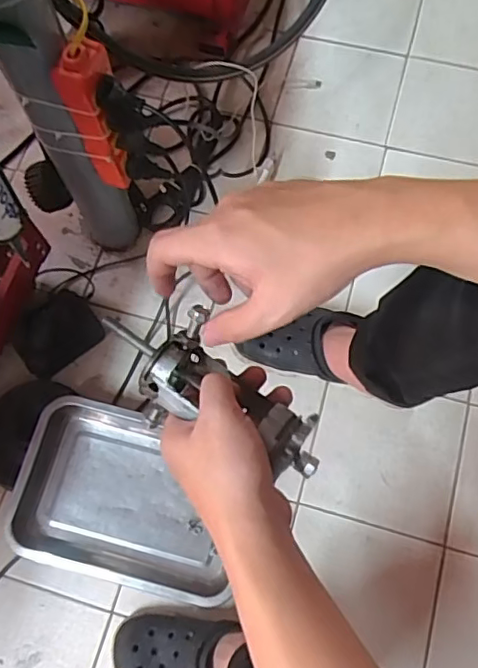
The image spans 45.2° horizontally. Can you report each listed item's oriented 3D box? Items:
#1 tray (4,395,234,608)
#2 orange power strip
[{"bbox_3d":[-0.158,0.216,0.779,0.270,0.060,0.211,13,72,7],"label":"tray"},{"bbox_3d":[-0.159,-0.246,0.661,0.045,0.191,0.065,22,73,10],"label":"orange power strip"}]

